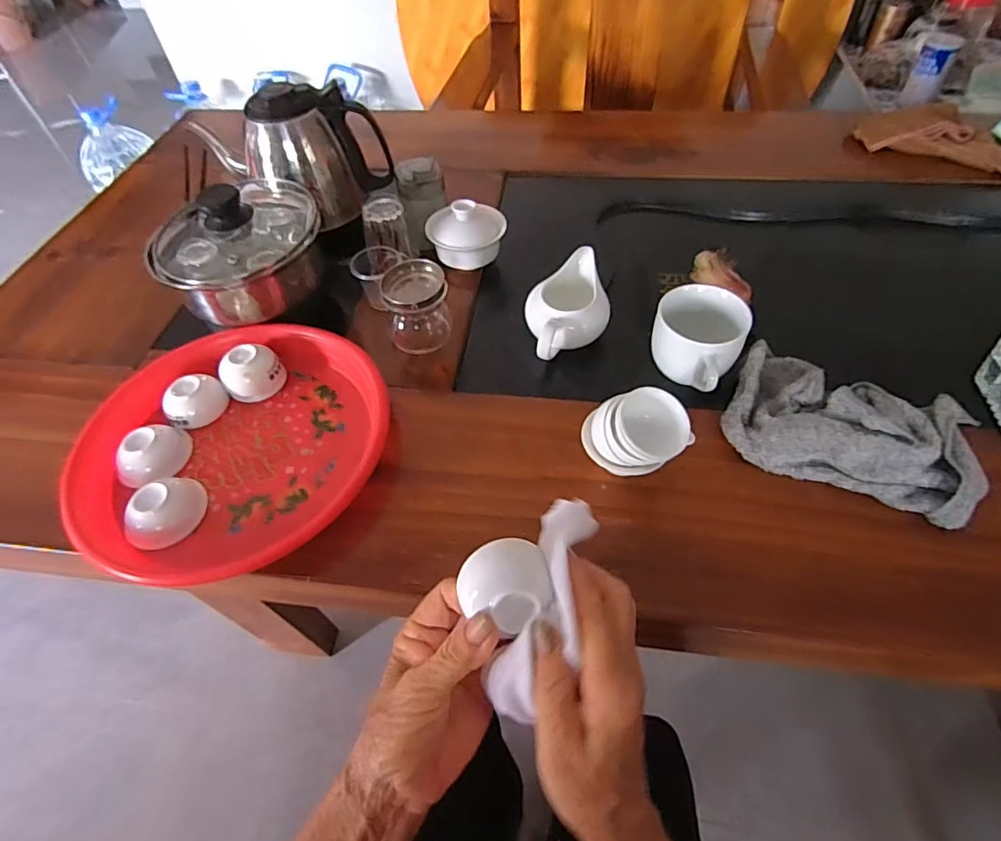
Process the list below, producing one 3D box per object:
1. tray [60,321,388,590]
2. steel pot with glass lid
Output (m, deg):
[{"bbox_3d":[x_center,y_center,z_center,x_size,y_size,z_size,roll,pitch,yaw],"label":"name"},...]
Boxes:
[{"bbox_3d":[-0.224,0.018,0.458,0.248,0.034,0.246,-2,53,2],"label":"tray"},{"bbox_3d":[-0.258,-0.170,0.523,0.141,0.105,0.130,-2,53,2],"label":"steel pot with glass lid"}]

